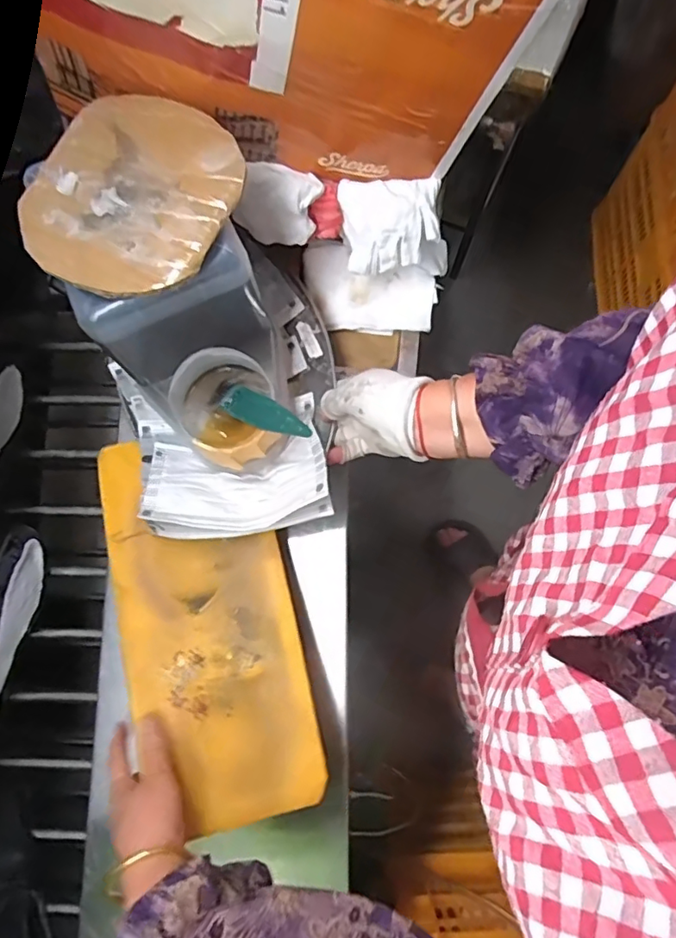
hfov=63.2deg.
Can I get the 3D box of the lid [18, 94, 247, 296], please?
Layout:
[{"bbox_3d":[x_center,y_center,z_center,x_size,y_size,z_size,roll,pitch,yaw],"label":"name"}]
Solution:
[{"bbox_3d":[-0.146,-0.194,0.386,0.136,0.012,0.148,0,76,0],"label":"lid"}]

